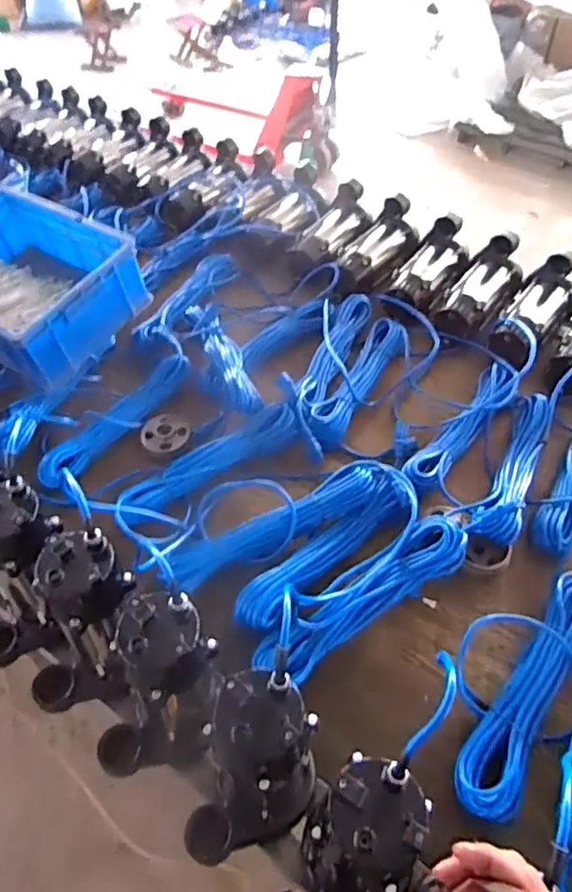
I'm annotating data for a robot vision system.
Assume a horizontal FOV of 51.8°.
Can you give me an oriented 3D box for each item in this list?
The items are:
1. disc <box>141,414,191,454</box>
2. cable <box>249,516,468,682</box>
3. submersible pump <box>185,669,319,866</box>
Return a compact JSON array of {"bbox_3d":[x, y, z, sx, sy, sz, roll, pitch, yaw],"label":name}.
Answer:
[{"bbox_3d":[-0.216,-0.024,1.064,0.083,0.007,0.089,0,51,0],"label":"disc"},{"bbox_3d":[0.112,0.213,0.829,0.334,0.091,0.090,-31,57,-22],"label":"cable"},{"bbox_3d":[-0.038,0.348,0.610,0.105,0.234,0.149,20,54,16],"label":"submersible pump"}]

